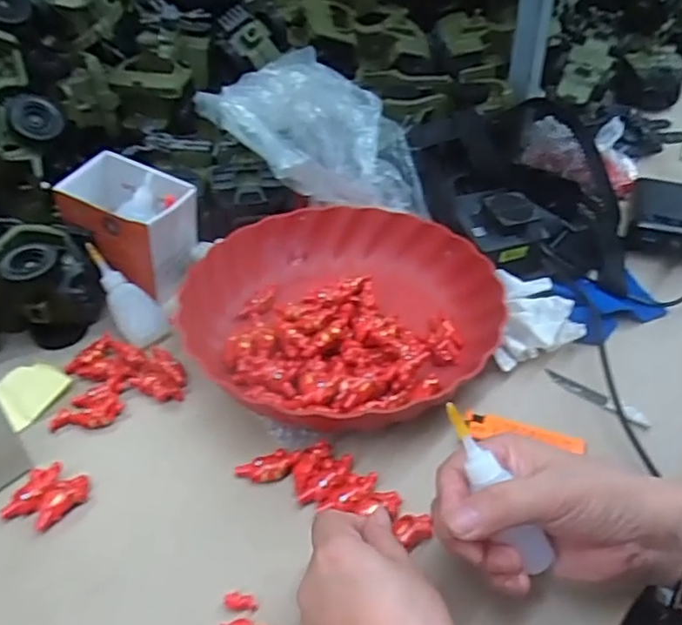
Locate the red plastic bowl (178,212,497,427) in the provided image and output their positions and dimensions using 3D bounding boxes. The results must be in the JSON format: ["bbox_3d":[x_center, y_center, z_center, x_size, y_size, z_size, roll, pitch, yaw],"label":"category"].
[{"bbox_3d":[-0.008,-0.003,0.495,0.236,0.053,0.218,-1,40,1],"label":"red plastic bowl"}]

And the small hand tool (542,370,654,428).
[{"bbox_3d":[0.188,0.061,0.456,0.079,0.008,0.008,31,48,30],"label":"small hand tool"}]

